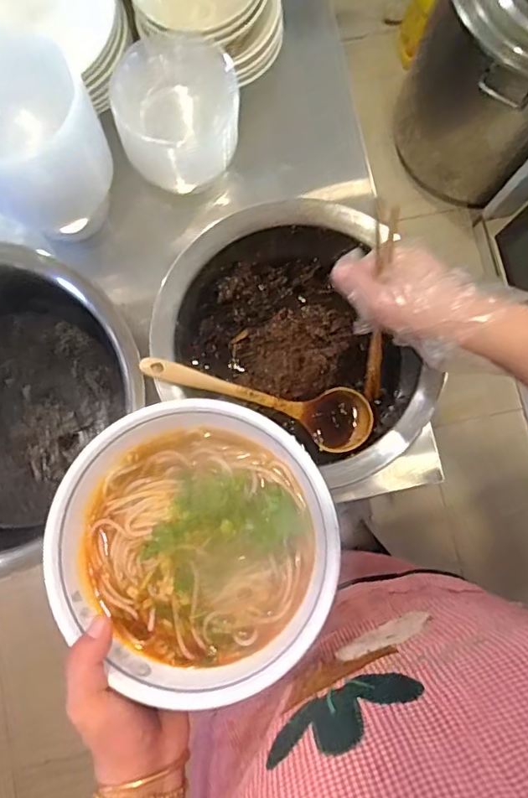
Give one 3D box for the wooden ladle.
[{"bbox_3d":[0.001,0.002,0.567,0.256,0.049,0.068,14,66,-25],"label":"wooden ladle"}]

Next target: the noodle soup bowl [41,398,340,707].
[{"bbox_3d":[-0.050,0.101,0.373,0.183,0.064,0.189,1,68,-2],"label":"noodle soup bowl"}]

